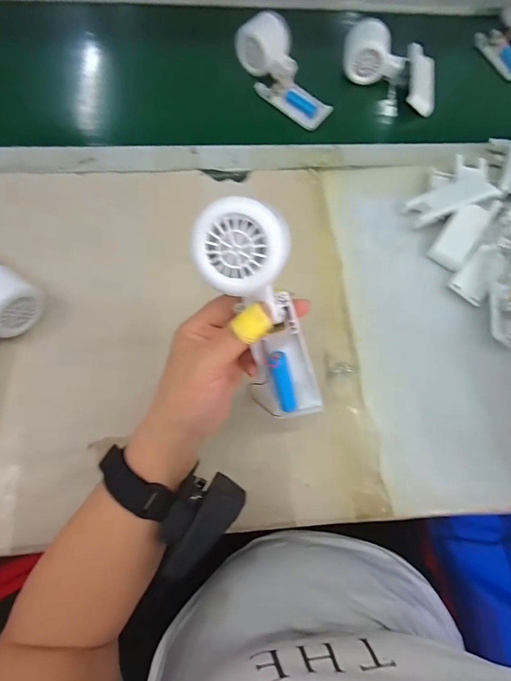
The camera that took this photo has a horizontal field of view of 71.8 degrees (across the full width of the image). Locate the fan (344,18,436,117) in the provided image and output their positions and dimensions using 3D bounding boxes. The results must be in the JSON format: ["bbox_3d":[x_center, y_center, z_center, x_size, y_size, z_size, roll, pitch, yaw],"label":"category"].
[{"bbox_3d":[0.197,-0.392,0.491,0.148,0.045,0.083,27,74,8],"label":"fan"}]

